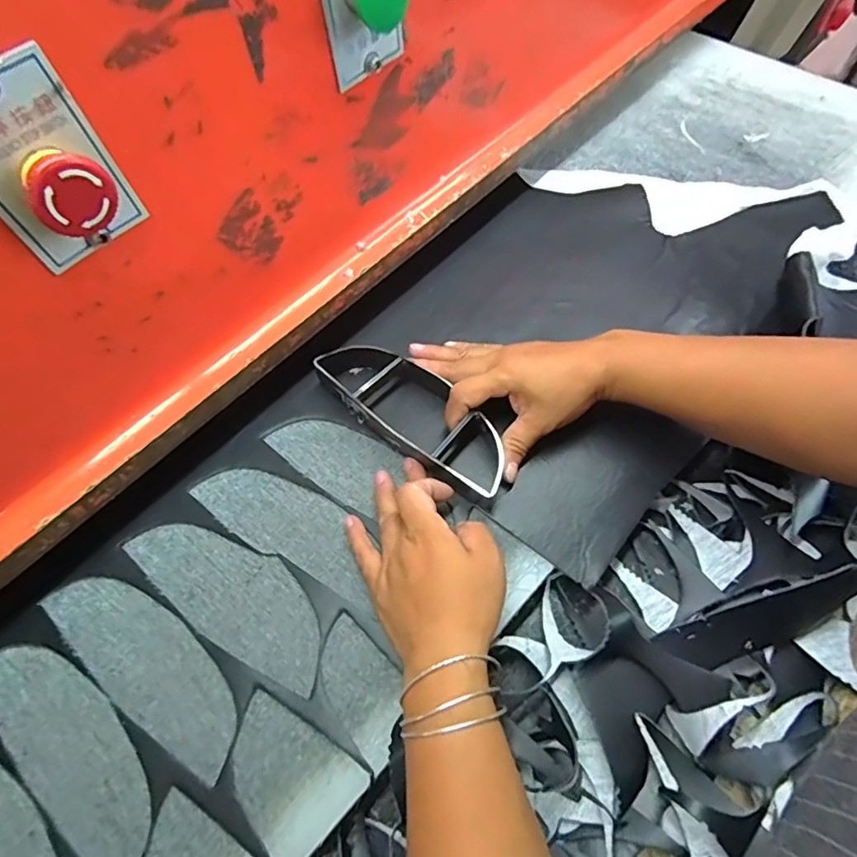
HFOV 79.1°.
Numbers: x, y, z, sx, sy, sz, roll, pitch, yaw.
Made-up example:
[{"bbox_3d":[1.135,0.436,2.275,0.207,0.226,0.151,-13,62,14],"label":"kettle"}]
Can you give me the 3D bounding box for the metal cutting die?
[{"bbox_3d":[-0.017,-0.021,0.431,0.206,0.044,0.068,38,71,27],"label":"metal cutting die"}]

